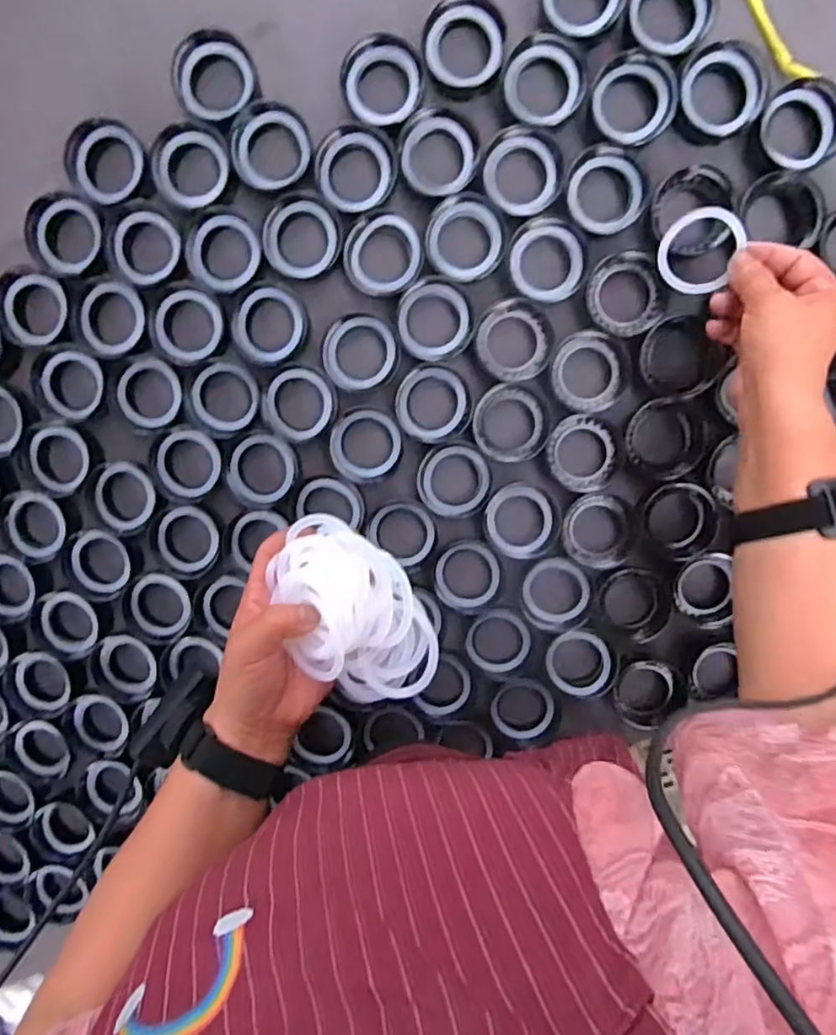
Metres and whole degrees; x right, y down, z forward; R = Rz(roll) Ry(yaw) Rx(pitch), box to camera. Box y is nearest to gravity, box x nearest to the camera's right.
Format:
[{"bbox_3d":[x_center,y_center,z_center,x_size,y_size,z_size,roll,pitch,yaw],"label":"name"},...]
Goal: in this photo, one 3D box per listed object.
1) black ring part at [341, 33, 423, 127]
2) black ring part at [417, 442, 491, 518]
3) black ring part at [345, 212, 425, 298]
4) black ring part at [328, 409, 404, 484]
[{"bbox_3d":[-0.029,-0.354,0.501,0.065,0.010,0.062,0,99,3],"label":"black ring part"},{"bbox_3d":[0.033,-0.033,0.561,0.063,0.014,0.066,-5,99,4],"label":"black ring part"},{"bbox_3d":[-0.030,-0.225,0.530,0.067,0.015,0.064,0,99,3],"label":"black ring part"},{"bbox_3d":[-0.046,-0.064,0.554,0.061,0.008,0.063,0,99,3],"label":"black ring part"}]

